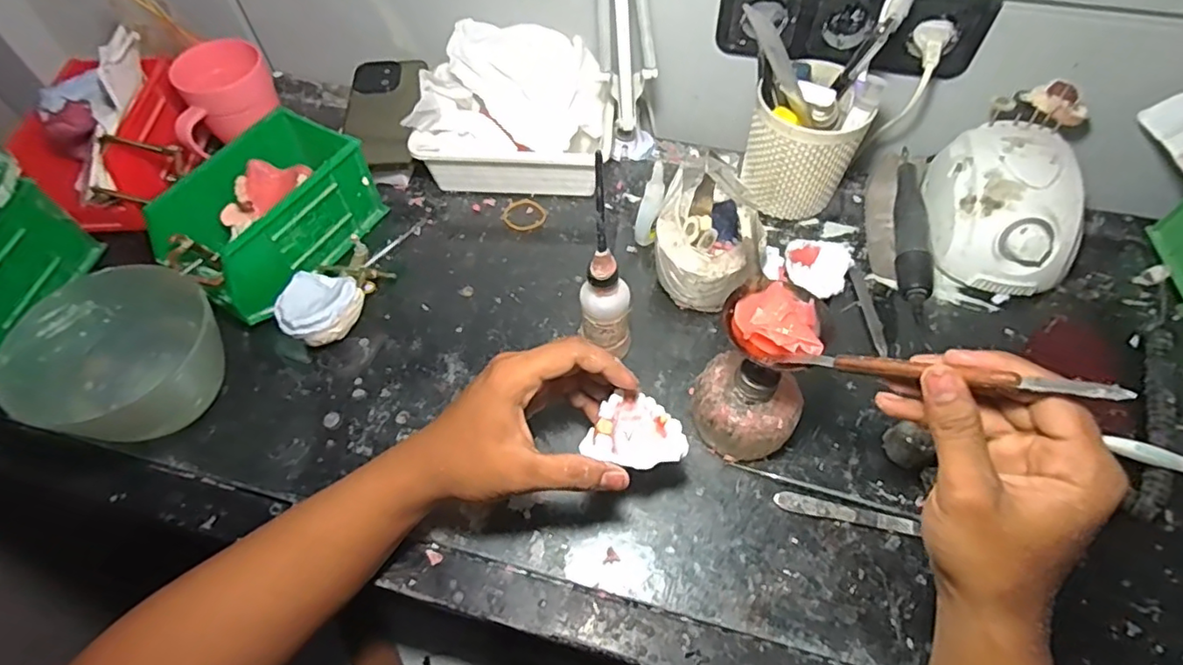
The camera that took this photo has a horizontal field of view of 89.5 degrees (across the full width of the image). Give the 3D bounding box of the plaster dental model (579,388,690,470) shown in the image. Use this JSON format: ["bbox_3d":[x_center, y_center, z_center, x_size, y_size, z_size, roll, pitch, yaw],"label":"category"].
[{"bbox_3d":[0.029,0.063,0.388,0.065,0.025,0.048,2,62,4],"label":"plaster dental model"}]

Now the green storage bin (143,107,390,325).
[{"bbox_3d":[-0.280,-0.103,0.529,0.101,0.084,0.172,29,64,18],"label":"green storage bin"}]

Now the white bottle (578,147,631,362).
[{"bbox_3d":[0.009,-0.037,0.429,0.041,0.181,0.035,4,59,4],"label":"white bottle"}]

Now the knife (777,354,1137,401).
[{"bbox_3d":[0.179,0.021,0.320,0.163,0.012,0.012,6,57,40],"label":"knife"}]

